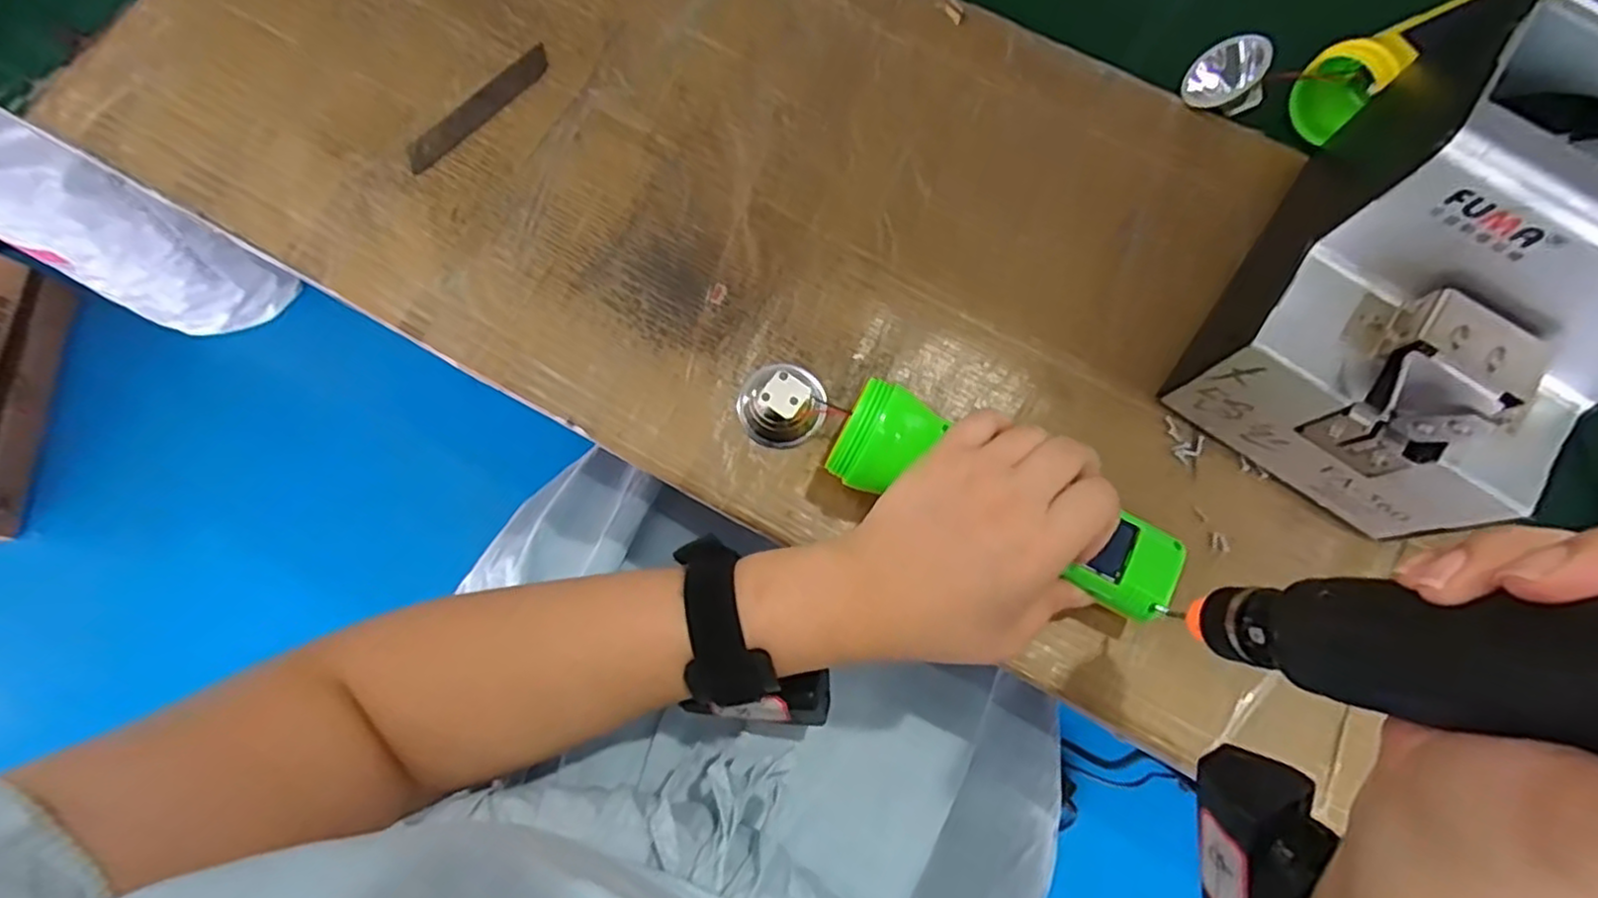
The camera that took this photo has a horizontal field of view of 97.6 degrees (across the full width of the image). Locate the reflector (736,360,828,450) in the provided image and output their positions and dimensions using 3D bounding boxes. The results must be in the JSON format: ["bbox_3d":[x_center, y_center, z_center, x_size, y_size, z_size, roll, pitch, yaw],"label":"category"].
[{"bbox_3d":[-0.009,-0.025,0.347,0.043,0.025,0.043,0,76,-1],"label":"reflector"}]

